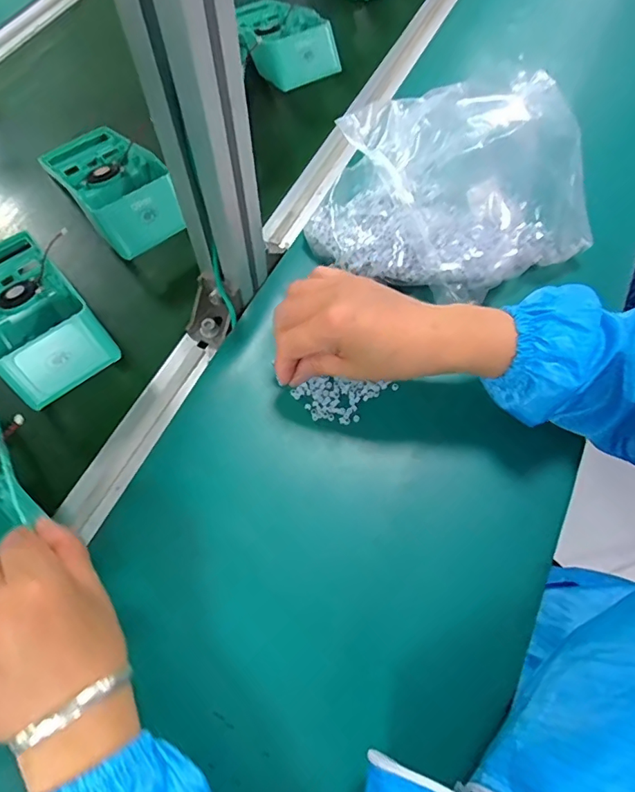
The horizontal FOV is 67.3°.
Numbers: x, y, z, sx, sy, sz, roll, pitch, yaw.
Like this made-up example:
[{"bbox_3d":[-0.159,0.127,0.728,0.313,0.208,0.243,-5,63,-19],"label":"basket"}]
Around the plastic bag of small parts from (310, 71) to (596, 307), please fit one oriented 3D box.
[{"bbox_3d":[0.114,-0.166,0.405,0.223,0.105,0.150,30,70,14],"label":"plastic bag of small parts"}]

